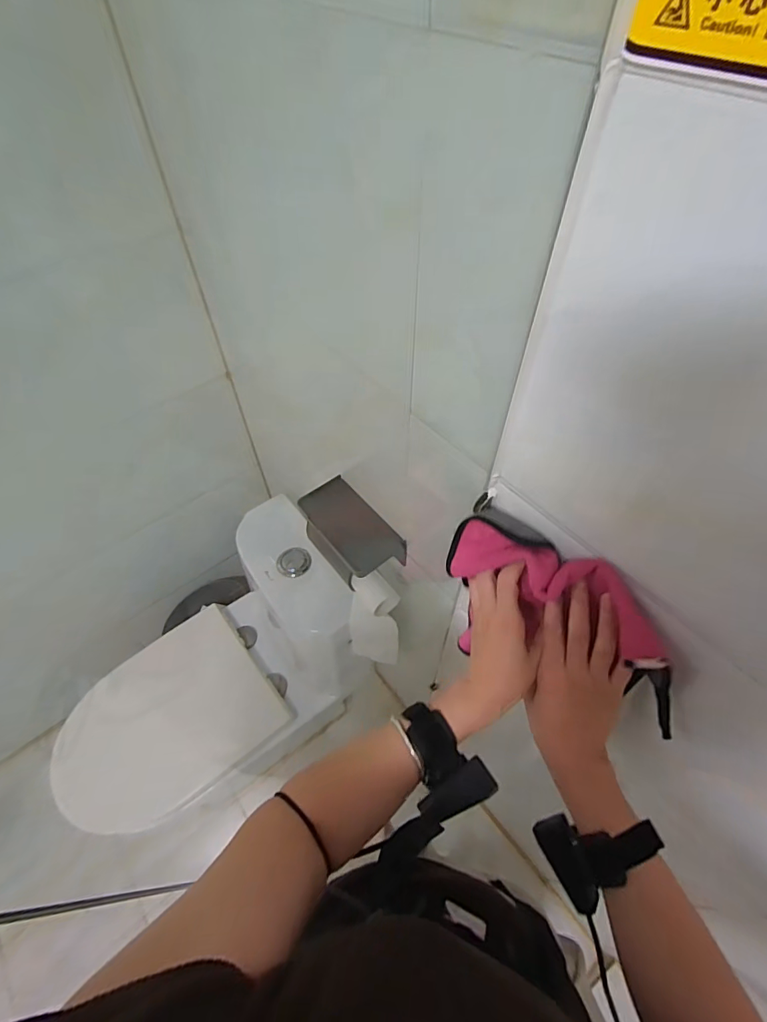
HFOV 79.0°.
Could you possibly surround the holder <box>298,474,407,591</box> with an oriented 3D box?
[{"bbox_3d":[-0.059,0.033,0.769,0.106,0.071,0.178,-35,61,-22],"label":"holder"}]

